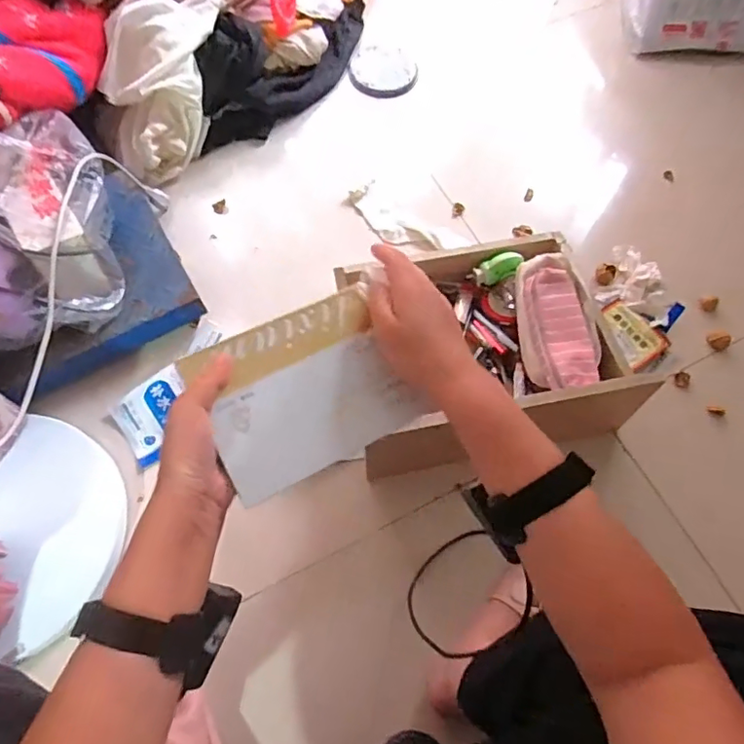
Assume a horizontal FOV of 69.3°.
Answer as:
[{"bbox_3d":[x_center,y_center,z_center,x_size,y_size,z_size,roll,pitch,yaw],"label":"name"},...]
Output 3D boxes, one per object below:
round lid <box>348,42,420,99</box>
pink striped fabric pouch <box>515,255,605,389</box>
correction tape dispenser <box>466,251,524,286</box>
[{"bbox_3d":[0.025,-0.628,1.120,0.135,0.023,0.133,0,66,-1],"label":"round lid"},{"bbox_3d":[0.269,-0.068,0.778,0.103,0.048,0.217,1,66,-1],"label":"pink striped fabric pouch"},{"bbox_3d":[0.199,-0.165,0.861,0.085,0.023,0.037,-25,66,18],"label":"correction tape dispenser"}]

